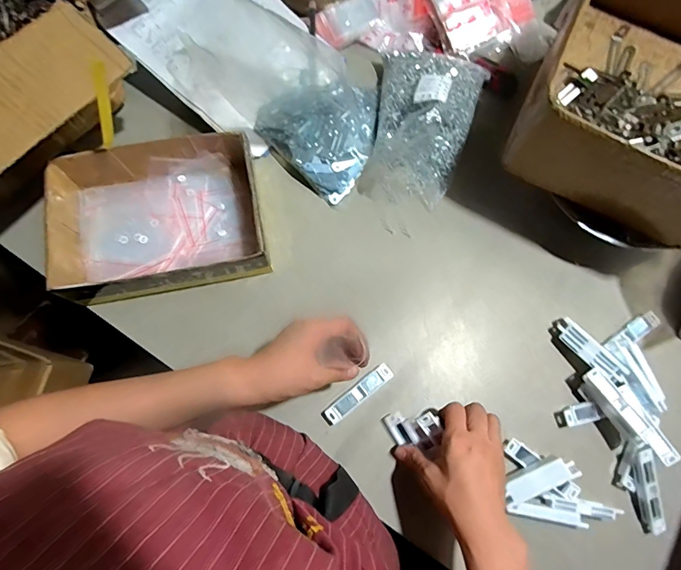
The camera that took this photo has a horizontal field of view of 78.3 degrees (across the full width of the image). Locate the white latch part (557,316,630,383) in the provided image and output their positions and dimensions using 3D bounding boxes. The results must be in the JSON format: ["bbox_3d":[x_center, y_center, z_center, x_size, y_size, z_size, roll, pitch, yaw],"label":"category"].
[{"bbox_3d":[0.313,0.083,0.524,0.030,0.009,0.091,-39,67,-11],"label":"white latch part"}]

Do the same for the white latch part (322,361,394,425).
[{"bbox_3d":[0.023,0.137,0.525,0.096,0.025,0.021,-36,79,-10],"label":"white latch part"}]

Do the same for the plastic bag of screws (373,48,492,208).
[{"bbox_3d":[0.123,-0.233,0.582,0.141,0.079,0.211,9,75,1],"label":"plastic bag of screws"}]

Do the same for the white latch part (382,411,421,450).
[{"bbox_3d":[0.074,0.176,0.507,0.026,0.014,0.046,-48,63,4],"label":"white latch part"}]

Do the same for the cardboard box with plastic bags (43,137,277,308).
[{"bbox_3d":[-0.230,-0.086,0.540,0.246,0.070,0.179,-10,75,-4],"label":"cardboard box with plastic bags"}]

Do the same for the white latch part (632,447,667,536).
[{"bbox_3d":[0.366,0.241,0.494,0.025,0.010,0.098,-11,89,-4],"label":"white latch part"}]

